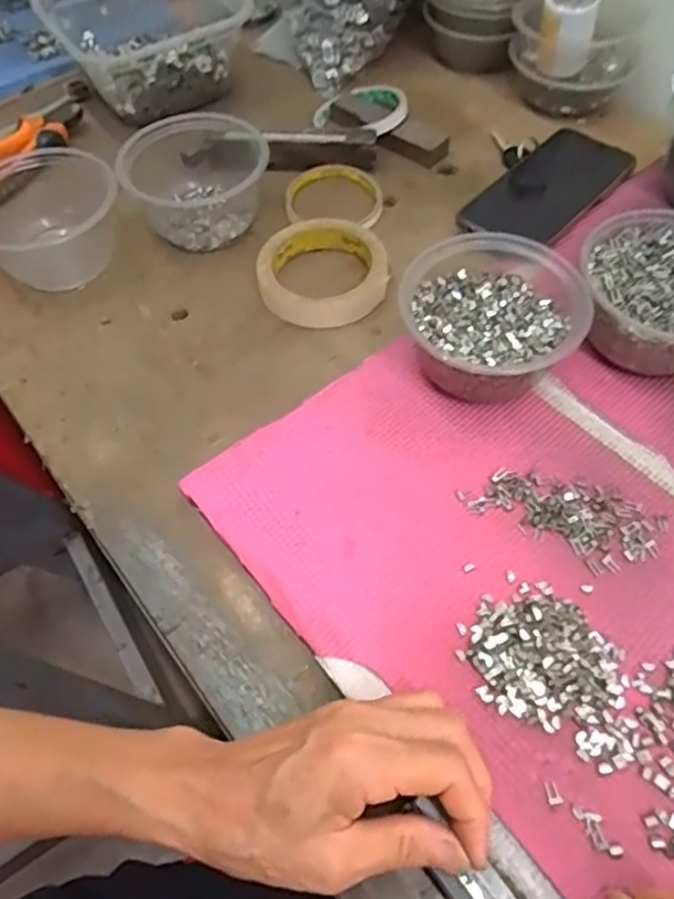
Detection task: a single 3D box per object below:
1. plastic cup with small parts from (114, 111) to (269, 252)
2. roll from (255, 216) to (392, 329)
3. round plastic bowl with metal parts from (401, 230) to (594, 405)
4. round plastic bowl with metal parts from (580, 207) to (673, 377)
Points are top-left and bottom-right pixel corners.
[{"bbox_3d":[-0.113,-0.223,0.548,0.112,0.059,0.115,-1,58,1],"label":"plastic cup with small parts"},{"bbox_3d":[-0.012,-0.142,0.515,0.096,0.022,0.097,-1,58,1],"label":"roll"},{"bbox_3d":[0.101,-0.083,0.441,0.110,0.059,0.117,-1,58,1],"label":"round plastic bowl with metal parts"},{"bbox_3d":[0.220,-0.103,0.450,0.110,0.056,0.111,-1,58,1],"label":"round plastic bowl with metal parts"}]

